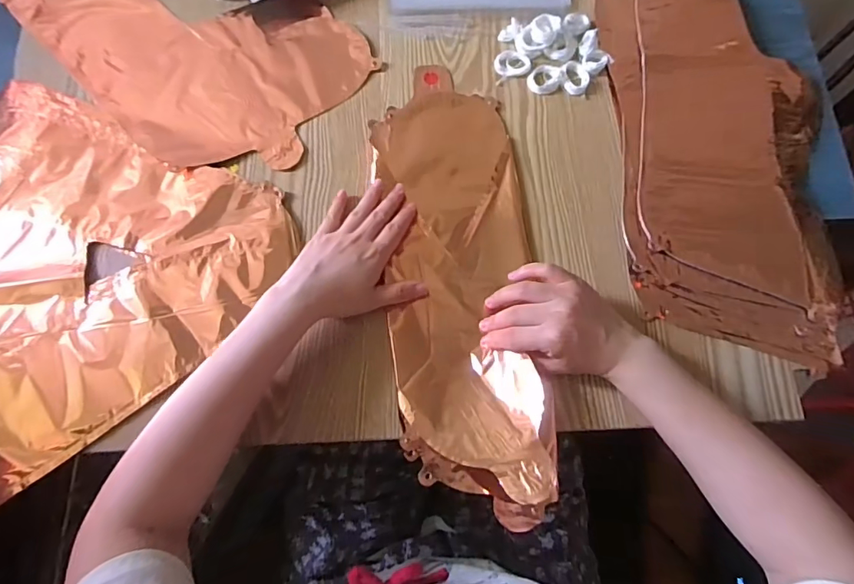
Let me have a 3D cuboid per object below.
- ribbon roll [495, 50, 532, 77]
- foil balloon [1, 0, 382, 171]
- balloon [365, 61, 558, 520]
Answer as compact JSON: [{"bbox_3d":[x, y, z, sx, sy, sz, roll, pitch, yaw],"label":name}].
[{"bbox_3d":[0.090,-0.241,0.513,0.038,0.009,0.026,4,73,0],"label":"ribbon roll"},{"bbox_3d":[-0.289,-0.283,0.532,0.430,0.014,0.223,33,75,9],"label":"foil balloon"},{"bbox_3d":[0.030,-0.025,0.452,0.135,0.037,0.430,-5,70,-2],"label":"balloon"}]

